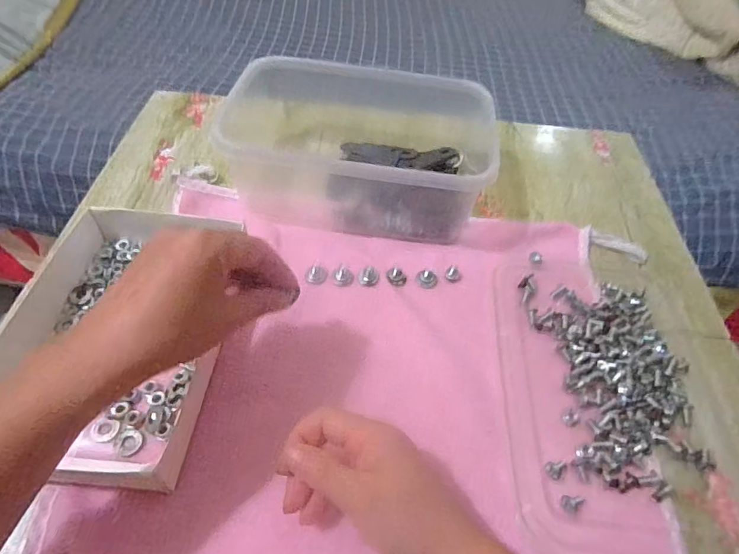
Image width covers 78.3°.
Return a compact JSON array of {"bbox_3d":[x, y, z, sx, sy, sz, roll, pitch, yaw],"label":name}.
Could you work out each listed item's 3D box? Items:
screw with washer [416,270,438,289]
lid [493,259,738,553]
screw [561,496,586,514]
[{"bbox_3d":[0.050,0.001,0.394,0.018,0.005,0.016,15,54,5],"label":"screw with washer"},{"bbox_3d":[0.181,0.082,0.346,0.160,0.024,0.236,6,53,-2],"label":"lid"},{"bbox_3d":[0.130,0.144,0.287,0.016,0.007,0.010,6,53,-1],"label":"screw"}]

